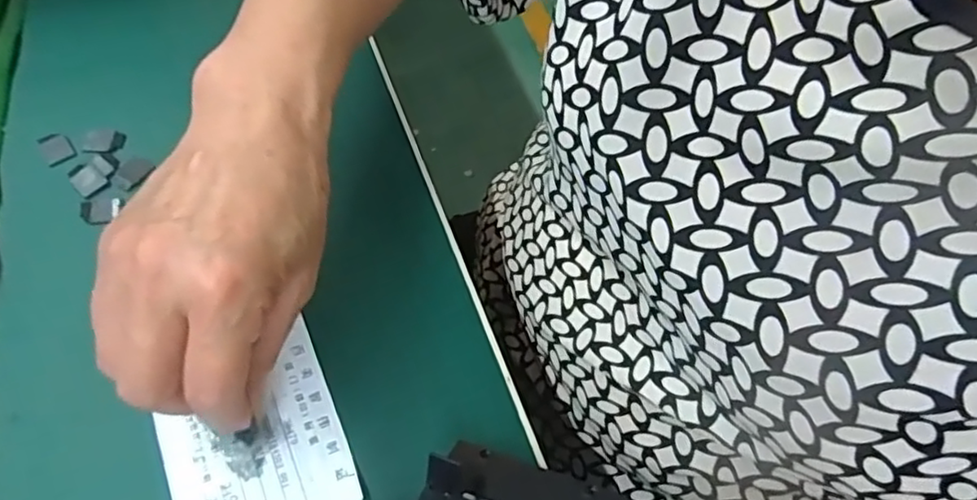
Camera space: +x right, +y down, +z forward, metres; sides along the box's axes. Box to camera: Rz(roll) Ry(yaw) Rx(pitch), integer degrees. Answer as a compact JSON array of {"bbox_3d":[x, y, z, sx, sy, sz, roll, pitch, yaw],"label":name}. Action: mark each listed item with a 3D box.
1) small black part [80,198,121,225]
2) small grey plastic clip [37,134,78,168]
[{"bbox_3d":[-0.190,-0.019,0.314,0.018,0.004,0.013,-6,62,-7],"label":"small black part"},{"bbox_3d":[-0.218,-0.051,0.326,0.014,0.005,0.017,-31,68,-19],"label":"small grey plastic clip"}]

